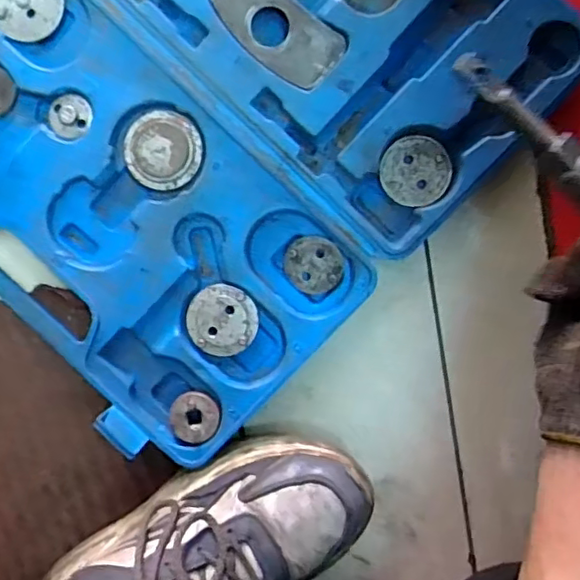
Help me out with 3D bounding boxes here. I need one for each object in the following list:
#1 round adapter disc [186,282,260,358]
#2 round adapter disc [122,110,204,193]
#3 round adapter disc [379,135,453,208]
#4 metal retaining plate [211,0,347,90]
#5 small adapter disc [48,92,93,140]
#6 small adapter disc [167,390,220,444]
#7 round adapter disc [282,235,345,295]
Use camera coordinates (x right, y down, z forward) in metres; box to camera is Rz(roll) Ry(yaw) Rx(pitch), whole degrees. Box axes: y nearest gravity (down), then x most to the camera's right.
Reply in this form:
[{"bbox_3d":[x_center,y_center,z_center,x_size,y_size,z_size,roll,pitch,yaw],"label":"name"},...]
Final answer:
[{"bbox_3d":[-0.048,0.022,0.422,0.048,0.004,0.049,0,97,2],"label":"round adapter disc"},{"bbox_3d":[-0.089,-0.097,0.417,0.052,0.010,0.052,0,97,2],"label":"round adapter disc"},{"bbox_3d":[0.087,-0.082,0.417,0.047,0.006,0.046,0,97,2],"label":"round adapter disc"},{"bbox_3d":[-0.011,-0.177,0.400,0.096,0.005,0.048,44,97,-3],"label":"metal retaining plate"},{"bbox_3d":[-0.153,-0.121,0.421,0.030,0.006,0.030,0,97,2],"label":"small adapter disc"},{"bbox_3d":[-0.070,0.092,0.436,0.035,0.006,0.036,0,97,2],"label":"small adapter disc"},{"bbox_3d":[0.016,-0.017,0.420,0.041,0.008,0.039,0,97,2],"label":"round adapter disc"}]

